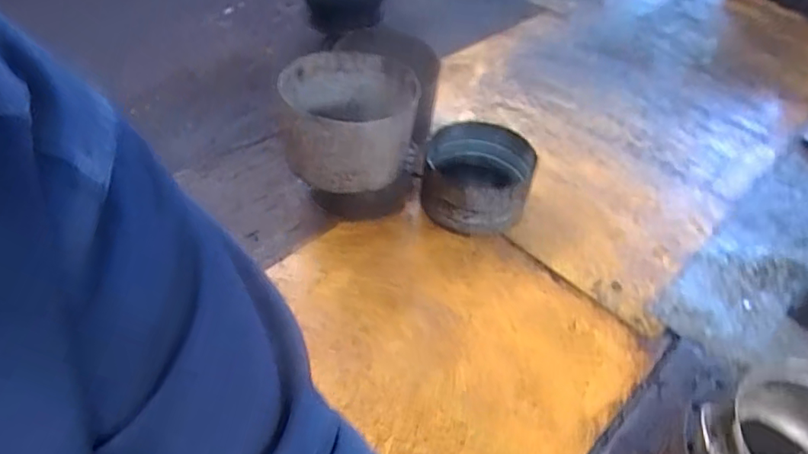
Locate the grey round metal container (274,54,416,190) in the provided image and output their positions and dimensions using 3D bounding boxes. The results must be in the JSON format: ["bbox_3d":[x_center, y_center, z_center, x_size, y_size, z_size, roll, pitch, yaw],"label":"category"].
[{"bbox_3d":[-0.128,-0.249,1.217,0.302,0.179,0.310,4,46,-4],"label":"grey round metal container"}]

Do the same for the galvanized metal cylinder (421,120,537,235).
[{"bbox_3d":[0.171,-0.119,1.272,0.254,0.169,0.241,14,46,7],"label":"galvanized metal cylinder"}]

